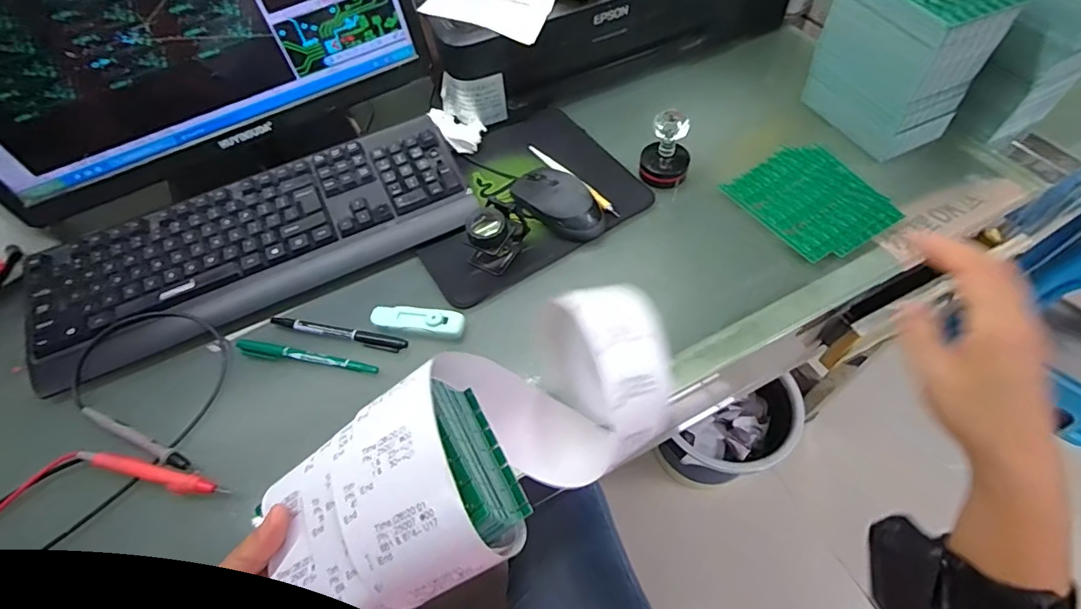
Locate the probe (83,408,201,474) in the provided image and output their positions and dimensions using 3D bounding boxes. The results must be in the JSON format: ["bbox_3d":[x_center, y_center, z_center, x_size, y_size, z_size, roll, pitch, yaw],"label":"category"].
[{"bbox_3d":[-0.338,0.115,0.424,0.131,0.012,0.013,20,61,17],"label":"probe"}]

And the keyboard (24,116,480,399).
[{"bbox_3d":[-0.292,-0.068,0.521,0.440,0.036,0.157,-25,58,-11],"label":"keyboard"}]

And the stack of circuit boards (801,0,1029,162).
[{"bbox_3d":[0.381,-0.265,0.530,0.097,0.145,0.141,-23,58,-10],"label":"stack of circuit boards"}]

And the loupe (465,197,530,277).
[{"bbox_3d":[-0.046,-0.073,0.500,0.046,0.053,0.066,27,63,20],"label":"loupe"}]

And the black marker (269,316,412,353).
[{"bbox_3d":[-0.192,0.027,0.474,0.138,0.010,0.013,10,58,11],"label":"black marker"}]

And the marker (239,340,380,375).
[{"bbox_3d":[-0.217,0.049,0.463,0.136,0.013,0.015,9,58,10],"label":"marker"}]

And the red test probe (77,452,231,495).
[{"bbox_3d":[-0.317,0.136,0.403,0.142,0.017,0.016,10,58,11],"label":"red test probe"}]

